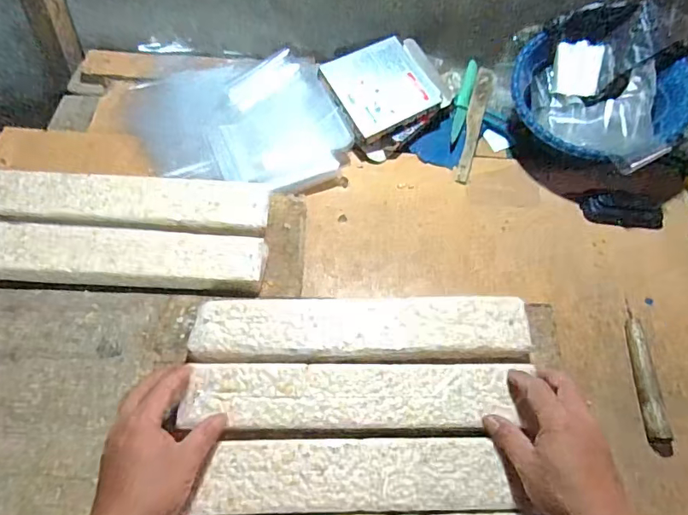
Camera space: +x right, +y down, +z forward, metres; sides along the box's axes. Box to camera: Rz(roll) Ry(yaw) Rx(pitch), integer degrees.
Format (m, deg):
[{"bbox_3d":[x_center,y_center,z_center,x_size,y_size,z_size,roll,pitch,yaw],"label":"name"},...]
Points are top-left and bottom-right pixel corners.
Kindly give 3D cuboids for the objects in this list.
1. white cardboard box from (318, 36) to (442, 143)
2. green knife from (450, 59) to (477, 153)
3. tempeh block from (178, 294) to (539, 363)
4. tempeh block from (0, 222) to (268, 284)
[{"bbox_3d":[0.053,-0.259,0.737,0.140,0.018,0.140,-28,76,-13],"label":"white cardboard box"},{"bbox_3d":[0.189,-0.246,0.775,0.020,0.018,0.175,16,64,6],"label":"green knife"},{"bbox_3d":[0.020,0.080,0.543,0.361,0.027,0.073,0,63,-2],"label":"tempeh block"},{"bbox_3d":[-0.288,-0.001,0.584,0.372,0.028,0.075,3,63,0],"label":"tempeh block"}]

